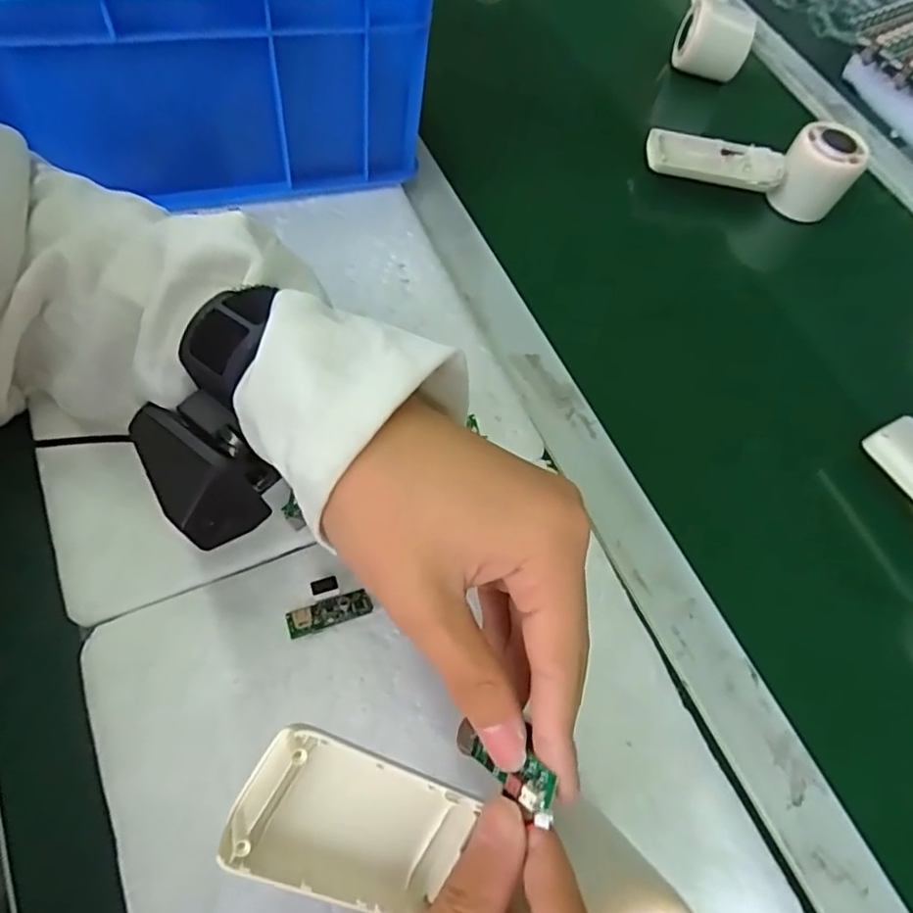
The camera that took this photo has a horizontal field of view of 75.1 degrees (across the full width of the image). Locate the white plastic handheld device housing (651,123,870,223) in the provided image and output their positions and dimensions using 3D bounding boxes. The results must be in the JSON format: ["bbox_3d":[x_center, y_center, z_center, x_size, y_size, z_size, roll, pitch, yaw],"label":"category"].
[{"bbox_3d":[0.237,-0.236,0.490,0.158,0.067,0.044,9,63,-3],"label":"white plastic handheld device housing"}]

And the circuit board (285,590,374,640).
[{"bbox_3d":[-0.060,0.074,0.280,0.039,0.007,0.012,-16,67,-15],"label":"circuit board"}]

